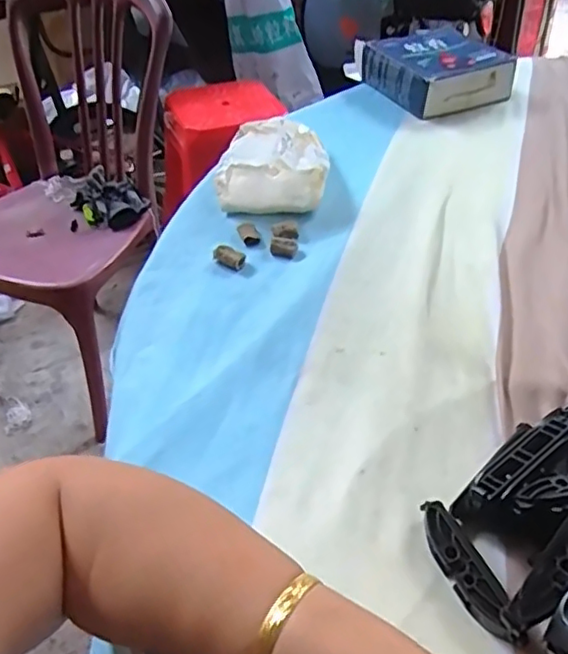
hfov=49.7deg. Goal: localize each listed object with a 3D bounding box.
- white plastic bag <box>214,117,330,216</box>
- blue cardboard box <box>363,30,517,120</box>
[{"bbox_3d":[-0.011,-0.172,0.632,0.111,0.043,0.154,3,43,3],"label":"white plastic bag"},{"bbox_3d":[0.199,-0.330,0.788,0.148,0.049,0.154,-21,46,-21],"label":"blue cardboard box"}]

